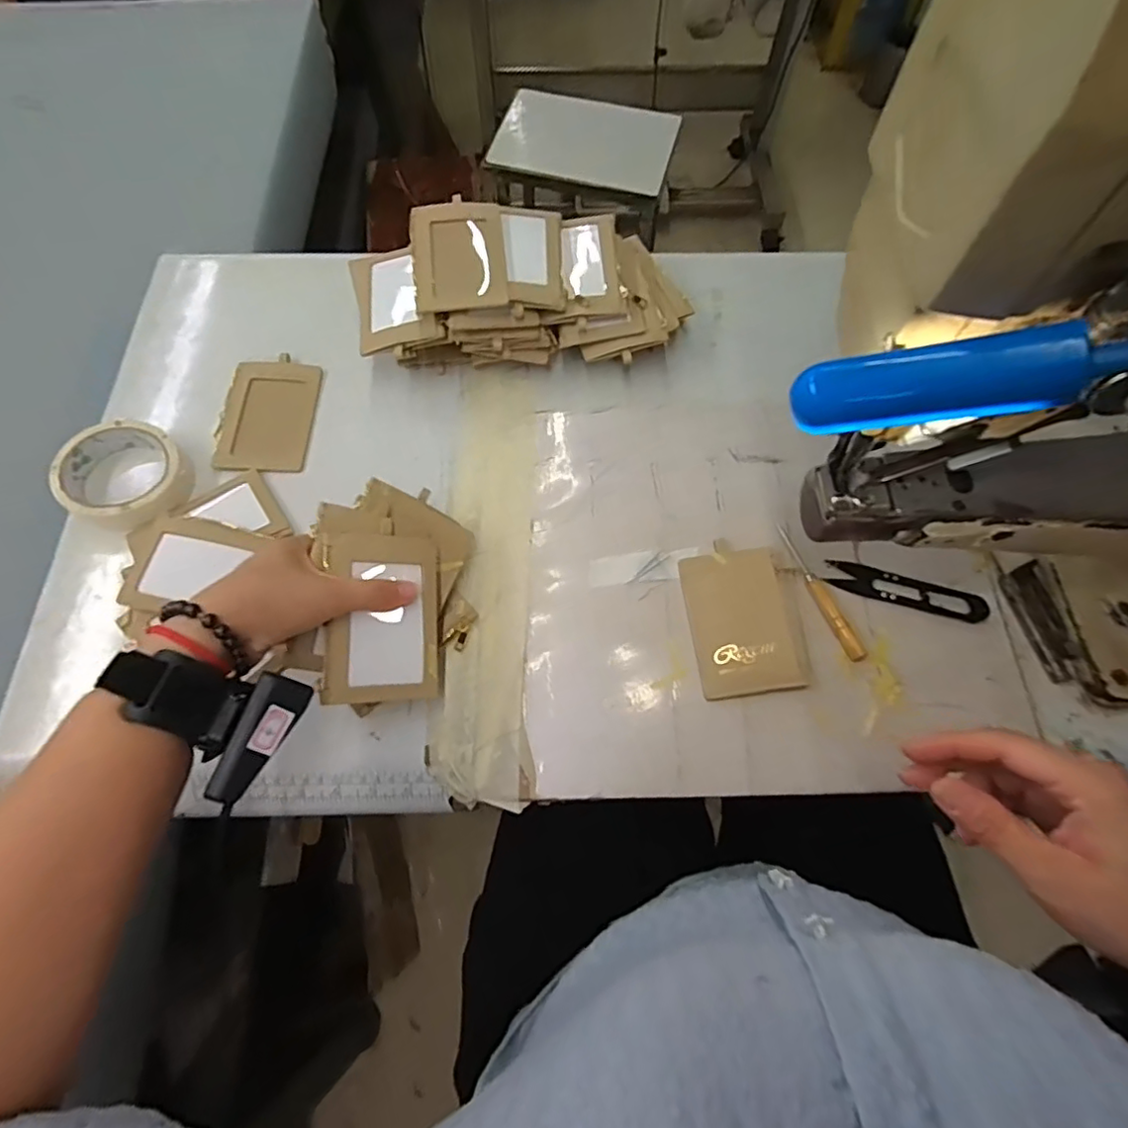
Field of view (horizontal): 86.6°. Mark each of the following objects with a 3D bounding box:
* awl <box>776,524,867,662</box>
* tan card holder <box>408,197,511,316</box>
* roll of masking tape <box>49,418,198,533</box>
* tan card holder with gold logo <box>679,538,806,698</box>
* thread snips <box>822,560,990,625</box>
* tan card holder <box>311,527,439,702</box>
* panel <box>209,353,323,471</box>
[{"bbox_3d":[0.197,0.021,0.464,0.012,0.010,0.116,-22,69,-9],"label":"awl"},{"bbox_3d":[-0.087,-0.255,0.492,0.074,0.008,0.100,-5,76,-7],"label":"tan card holder"},{"bbox_3d":[-0.357,-0.071,0.487,0.097,0.033,0.108,-17,69,-7],"label":"roll of masking tape"},{"bbox_3d":[0.133,0.041,0.455,0.075,0.011,0.113,-7,68,-3],"label":"tan card holder with gold logo"},{"bbox_3d":[0.268,0.023,0.469,0.122,0.008,0.025,17,69,7],"label":"thread snips"},{"bbox_3d":[-0.121,0.035,0.400,0.078,0.012,0.110,-1,84,-31],"label":"tan card holder"},{"bbox_3d":[-0.259,-0.132,0.524,0.080,0.006,0.114,3,70,-5],"label":"panel"}]

